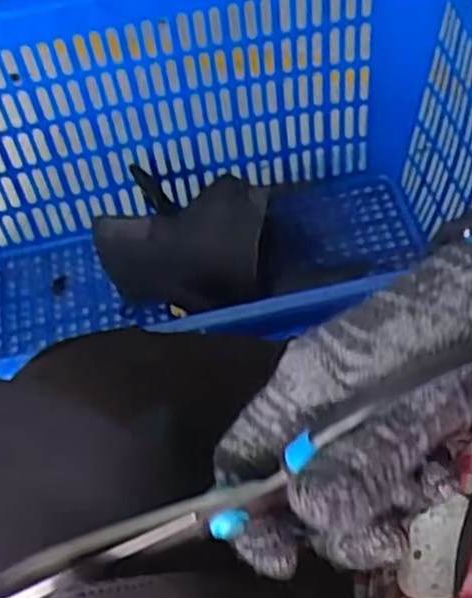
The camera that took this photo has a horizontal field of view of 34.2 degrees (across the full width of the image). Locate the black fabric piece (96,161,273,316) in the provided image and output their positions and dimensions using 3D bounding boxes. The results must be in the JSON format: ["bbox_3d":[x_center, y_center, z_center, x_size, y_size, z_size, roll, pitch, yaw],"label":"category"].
[{"bbox_3d":[-0.070,-0.075,0.943,0.207,0.053,0.176,2,56,6],"label":"black fabric piece"}]

